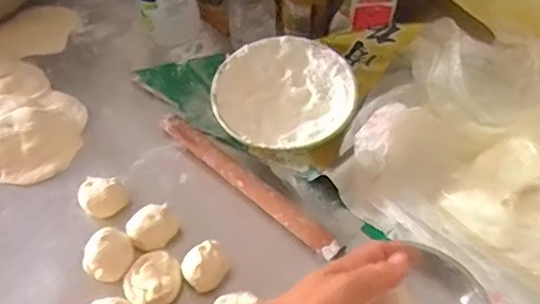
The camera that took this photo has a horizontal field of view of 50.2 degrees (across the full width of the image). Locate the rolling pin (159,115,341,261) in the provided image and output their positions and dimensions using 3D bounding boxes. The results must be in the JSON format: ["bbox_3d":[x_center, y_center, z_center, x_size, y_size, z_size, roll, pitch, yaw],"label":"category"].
[{"bbox_3d":[-0.029,0.035,0.673,0.275,0.019,0.025,37,64,23],"label":"rolling pin"}]

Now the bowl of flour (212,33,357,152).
[{"bbox_3d":[0.018,-0.062,0.708,0.162,0.058,0.162,-1,56,1],"label":"bowl of flour"}]

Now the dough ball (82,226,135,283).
[{"bbox_3d":[-0.173,0.114,0.621,0.053,0.043,0.049,-1,56,1],"label":"dough ball"}]

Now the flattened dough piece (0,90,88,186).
[{"bbox_3d":[-0.319,-0.024,0.724,0.157,0.020,0.135,-5,56,-2],"label":"flattened dough piece"}]

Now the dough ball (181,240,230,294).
[{"bbox_3d":[-0.067,0.124,0.614,0.041,0.039,0.050,34,63,22],"label":"dough ball"}]

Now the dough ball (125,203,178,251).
[{"bbox_3d":[-0.131,0.085,0.642,0.051,0.038,0.040,-32,61,-19],"label":"dough ball"}]

